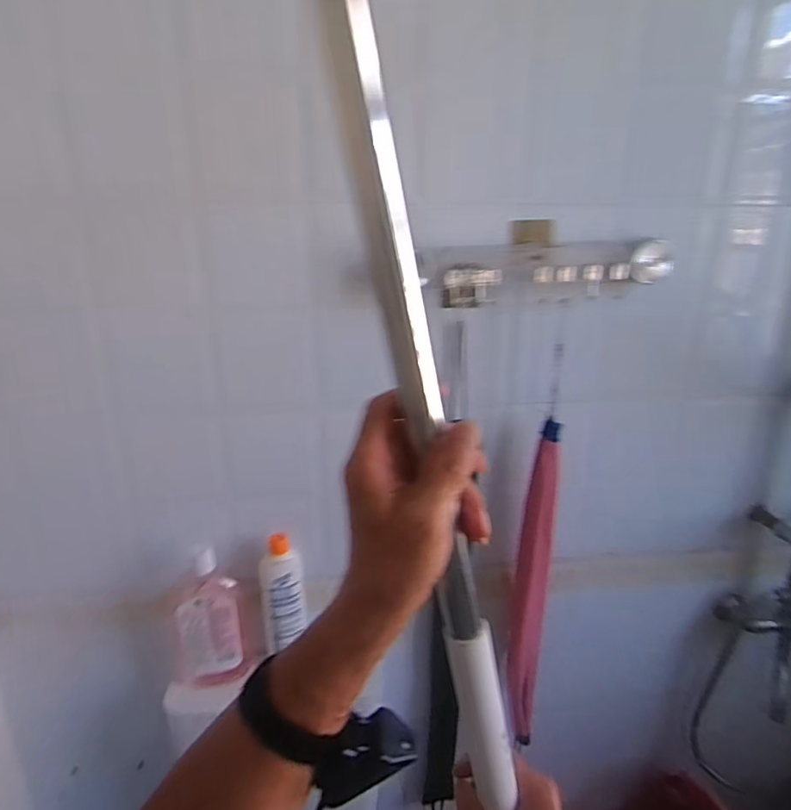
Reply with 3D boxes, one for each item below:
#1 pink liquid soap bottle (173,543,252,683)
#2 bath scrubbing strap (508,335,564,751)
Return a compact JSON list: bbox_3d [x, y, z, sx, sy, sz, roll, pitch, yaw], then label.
[{"bbox_3d":[-0.300,0.345,0.874,0.095,0.232,0.052,-10,22,-26],"label":"pink liquid soap bottle"},{"bbox_3d":[0.228,0.276,0.912,0.059,0.691,0.063,8,21,21],"label":"bath scrubbing strap"}]

